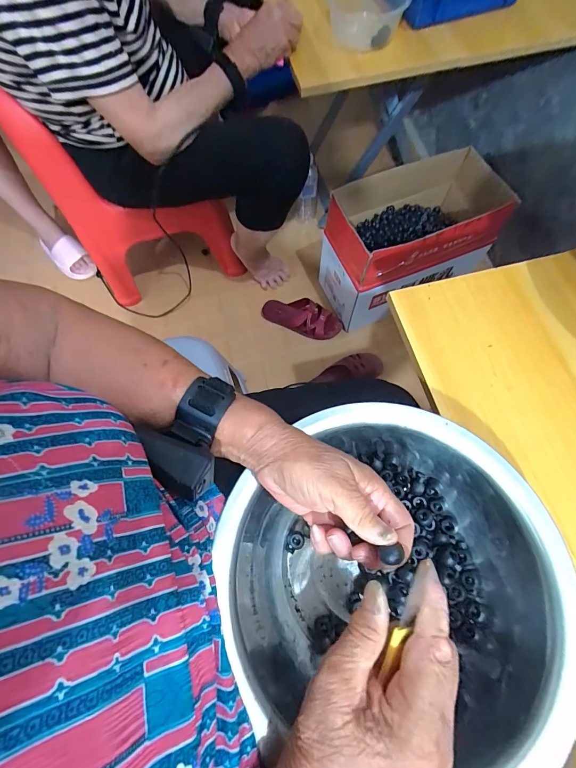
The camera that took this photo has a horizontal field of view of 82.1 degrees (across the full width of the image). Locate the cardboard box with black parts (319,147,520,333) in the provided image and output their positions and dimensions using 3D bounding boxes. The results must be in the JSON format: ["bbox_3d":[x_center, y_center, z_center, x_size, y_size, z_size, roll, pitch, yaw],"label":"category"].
[{"bbox_3d":[0.319,-0.368,0.885,0.417,0.302,0.229,-21,72,-6],"label":"cardboard box with black parts"}]

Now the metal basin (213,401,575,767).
[{"bbox_3d":[0.091,0.163,0.305,0.260,0.107,0.289,-16,72,-5],"label":"metal basin"}]

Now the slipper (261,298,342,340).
[{"bbox_3d":[0.038,-0.197,0.972,0.231,0.050,0.097,28,74,9],"label":"slipper"}]

